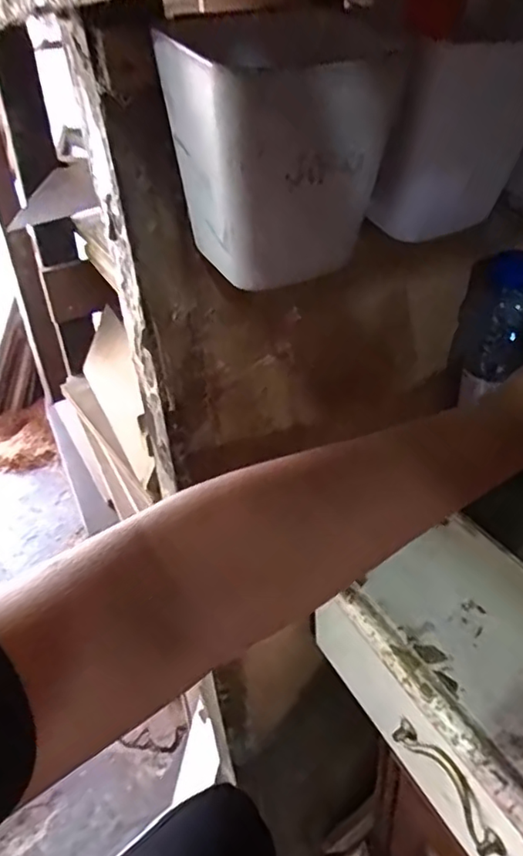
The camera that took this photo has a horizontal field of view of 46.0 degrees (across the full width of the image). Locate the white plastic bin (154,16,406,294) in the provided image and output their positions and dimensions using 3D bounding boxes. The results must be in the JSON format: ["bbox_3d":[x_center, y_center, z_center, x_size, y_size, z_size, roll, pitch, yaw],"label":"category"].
[{"bbox_3d":[0.012,-0.148,0.340,0.105,0.127,0.094,-22,38,-23],"label":"white plastic bin"}]

